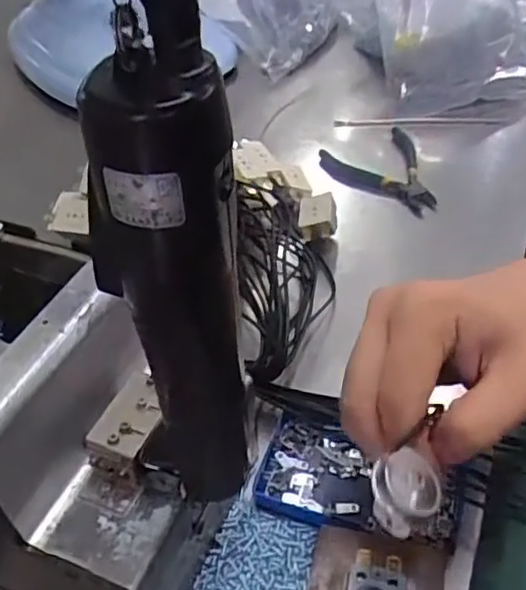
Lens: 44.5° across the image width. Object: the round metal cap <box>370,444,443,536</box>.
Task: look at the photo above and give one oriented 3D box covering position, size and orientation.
[{"bbox_3d":[0.052,0.069,0.231,0.030,0.015,0.024,-23,49,-20],"label":"round metal cap"}]

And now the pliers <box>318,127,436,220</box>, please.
[{"bbox_3d":[0.113,-0.107,0.583,0.087,0.024,0.113,-15,46,-13],"label":"pliers"}]

